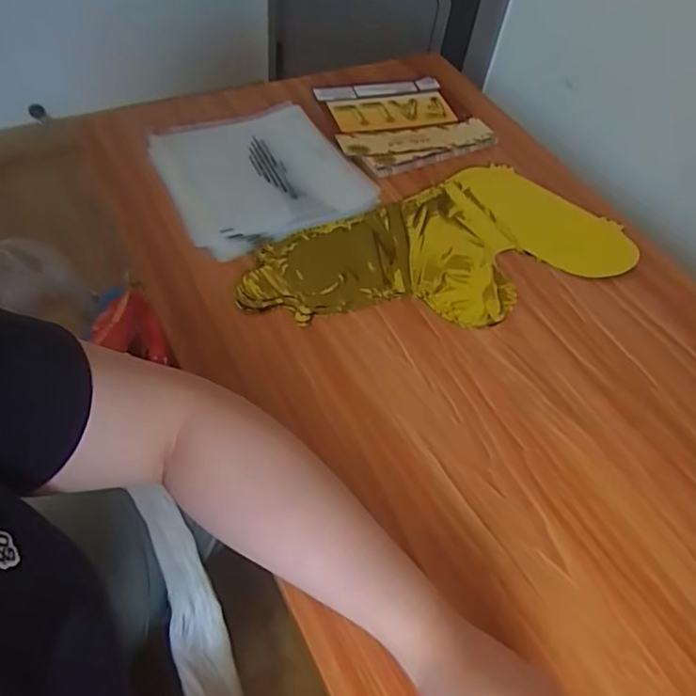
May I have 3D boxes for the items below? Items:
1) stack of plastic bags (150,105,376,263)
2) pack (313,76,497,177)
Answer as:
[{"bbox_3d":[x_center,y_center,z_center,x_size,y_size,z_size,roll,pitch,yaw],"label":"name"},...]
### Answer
[{"bbox_3d":[-0.108,-0.207,0.698,0.213,0.021,0.222,-25,59,-22],"label":"stack of plastic bags"},{"bbox_3d":[0.068,-0.305,0.790,0.196,0.023,0.180,-19,57,-19],"label":"pack"}]

